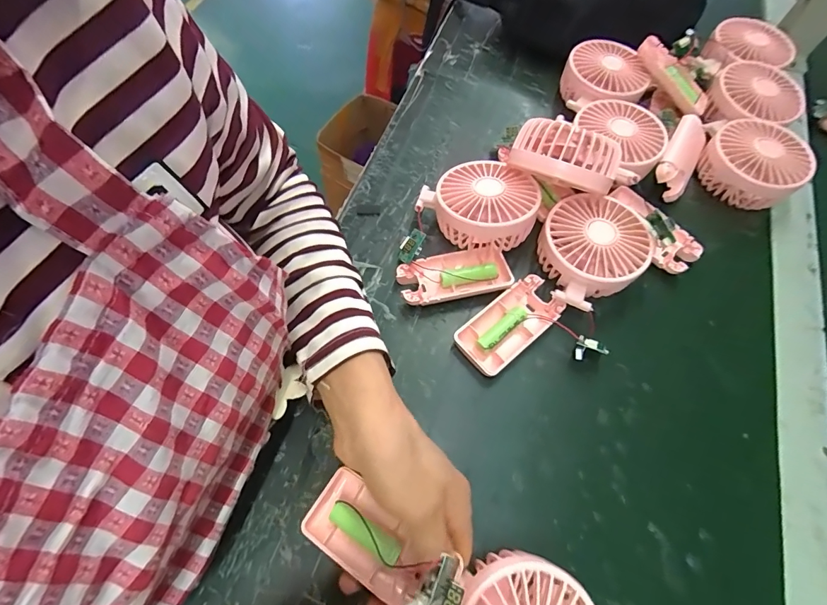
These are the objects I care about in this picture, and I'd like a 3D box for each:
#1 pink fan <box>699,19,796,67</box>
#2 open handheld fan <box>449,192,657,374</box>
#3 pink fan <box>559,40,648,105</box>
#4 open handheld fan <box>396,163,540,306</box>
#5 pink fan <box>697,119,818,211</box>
[{"bbox_3d":[0.384,-0.289,0.471,0.083,0.031,0.074,8,65,2],"label":"pink fan"},{"bbox_3d":[0.120,-0.012,0.345,0.190,0.040,0.096,-43,72,-6],"label":"open handheld fan"},{"bbox_3d":[0.205,-0.244,0.453,0.078,0.041,0.085,1,65,-1],"label":"pink fan"},{"bbox_3d":[0.047,-0.061,0.355,0.103,0.054,0.145,17,65,6],"label":"open handheld fan"},{"bbox_3d":[0.332,-0.137,0.404,0.087,0.047,0.086,26,67,10],"label":"pink fan"}]

